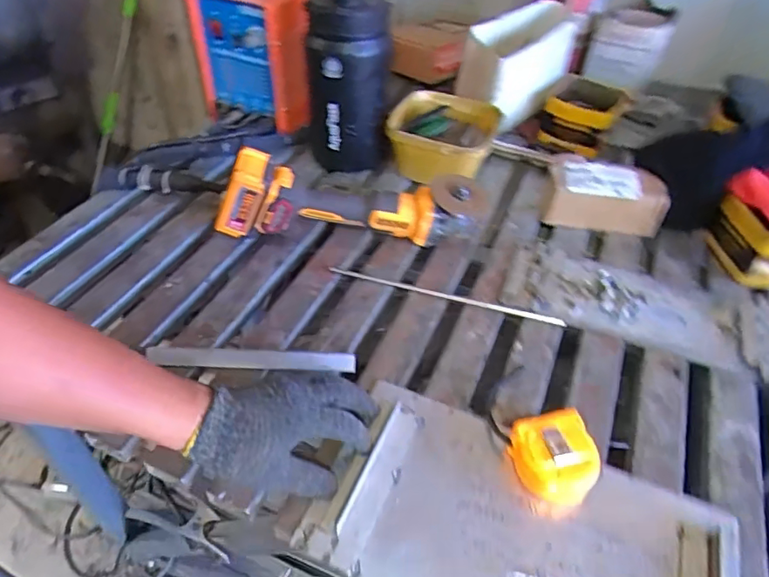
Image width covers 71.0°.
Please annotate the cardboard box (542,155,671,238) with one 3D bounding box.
[{"bbox_3d":[0.330,-0.135,0.812,0.163,0.076,0.093,15,46,12],"label":"cardboard box"}]

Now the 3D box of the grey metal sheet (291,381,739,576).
[{"bbox_3d":[0.127,0.228,0.499,0.361,0.017,0.194,18,47,17],"label":"grey metal sheet"}]

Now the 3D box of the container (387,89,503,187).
[{"bbox_3d":[0.090,-0.248,0.897,0.169,0.091,0.157,17,46,14],"label":"container"}]

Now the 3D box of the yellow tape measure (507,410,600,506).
[{"bbox_3d":[0.169,0.167,0.534,0.070,0.045,0.077,-12,47,-16],"label":"yellow tape measure"}]

